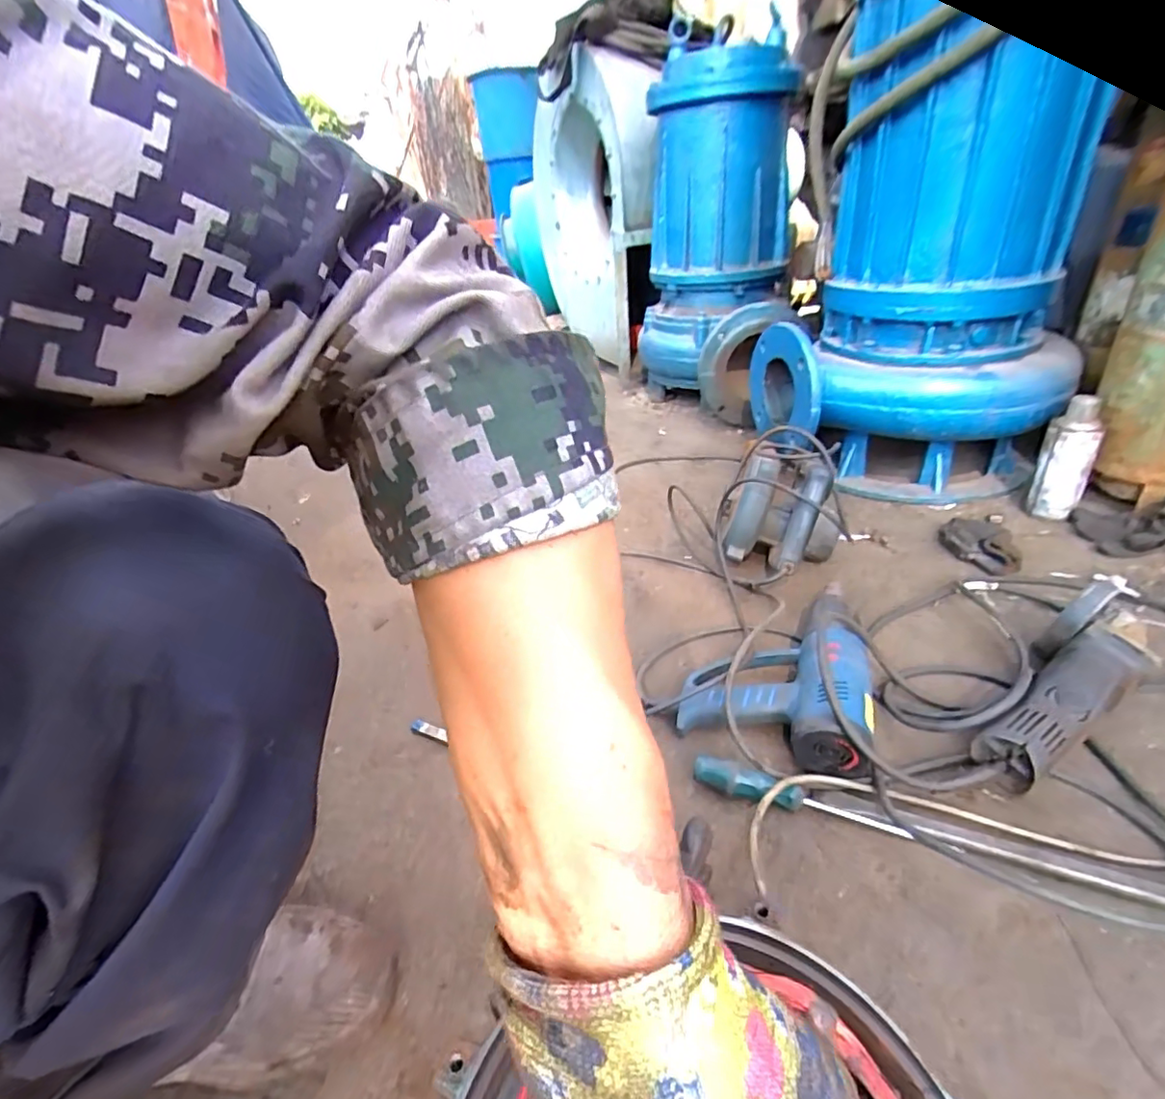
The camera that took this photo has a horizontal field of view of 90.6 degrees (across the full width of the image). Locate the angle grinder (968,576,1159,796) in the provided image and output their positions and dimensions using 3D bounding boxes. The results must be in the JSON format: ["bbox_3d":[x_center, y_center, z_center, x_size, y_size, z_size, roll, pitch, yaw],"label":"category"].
[{"bbox_3d":[0.464,0.133,0.555,0.236,0.084,0.088,-38,43,-22],"label":"angle grinder"}]

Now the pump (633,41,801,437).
[{"bbox_3d":[0.284,-0.639,1.257,0.280,0.636,0.346,4,27,5],"label":"pump"}]

